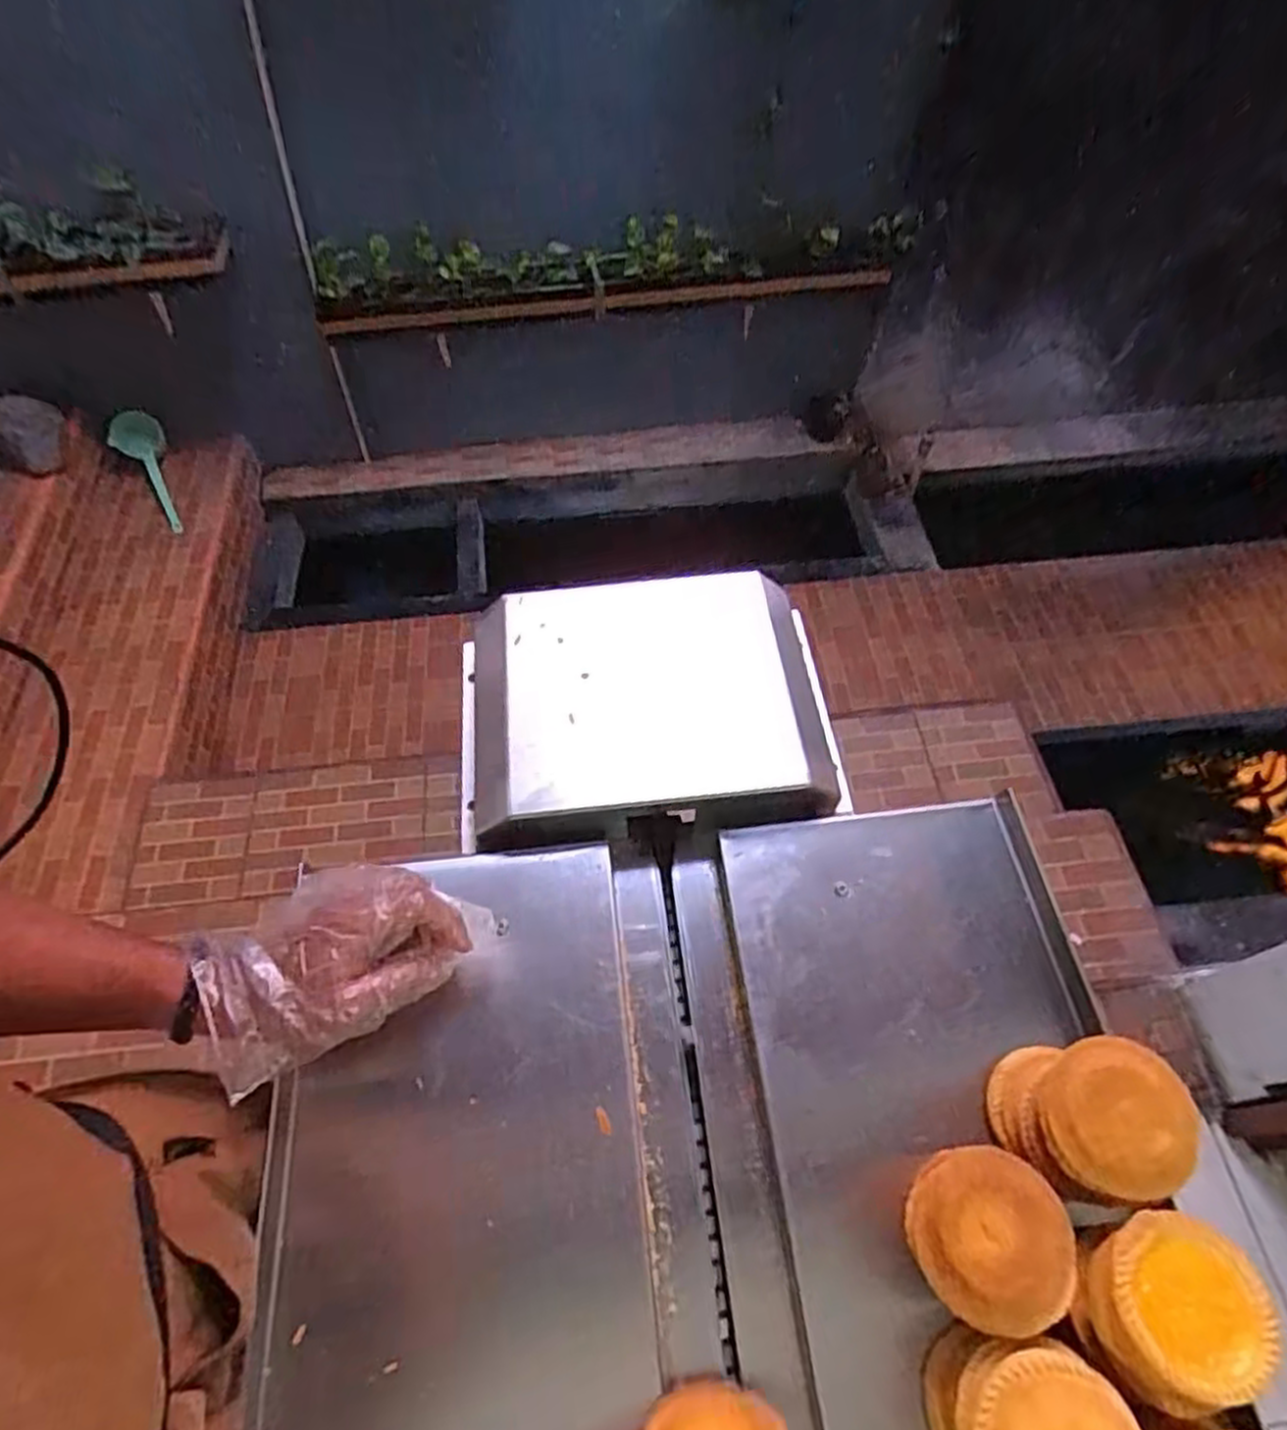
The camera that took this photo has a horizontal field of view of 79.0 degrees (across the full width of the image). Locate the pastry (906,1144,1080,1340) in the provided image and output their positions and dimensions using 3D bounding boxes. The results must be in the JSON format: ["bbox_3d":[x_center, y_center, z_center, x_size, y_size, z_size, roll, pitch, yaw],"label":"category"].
[{"bbox_3d":[0.169,0.257,0.382,0.072,0.019,0.074,-16,72,10],"label":"pastry"}]

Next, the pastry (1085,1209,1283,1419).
[{"bbox_3d":[0.253,0.278,0.369,0.075,0.022,0.072,-1,59,1],"label":"pastry"}]

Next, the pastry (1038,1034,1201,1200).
[{"bbox_3d":[0.248,0.209,0.404,0.073,0.020,0.073,-4,76,15],"label":"pastry"}]

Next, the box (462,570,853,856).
[{"bbox_3d":[0.000,-0.004,0.619,0.297,0.077,0.200,-6,59,-2],"label":"box"}]

